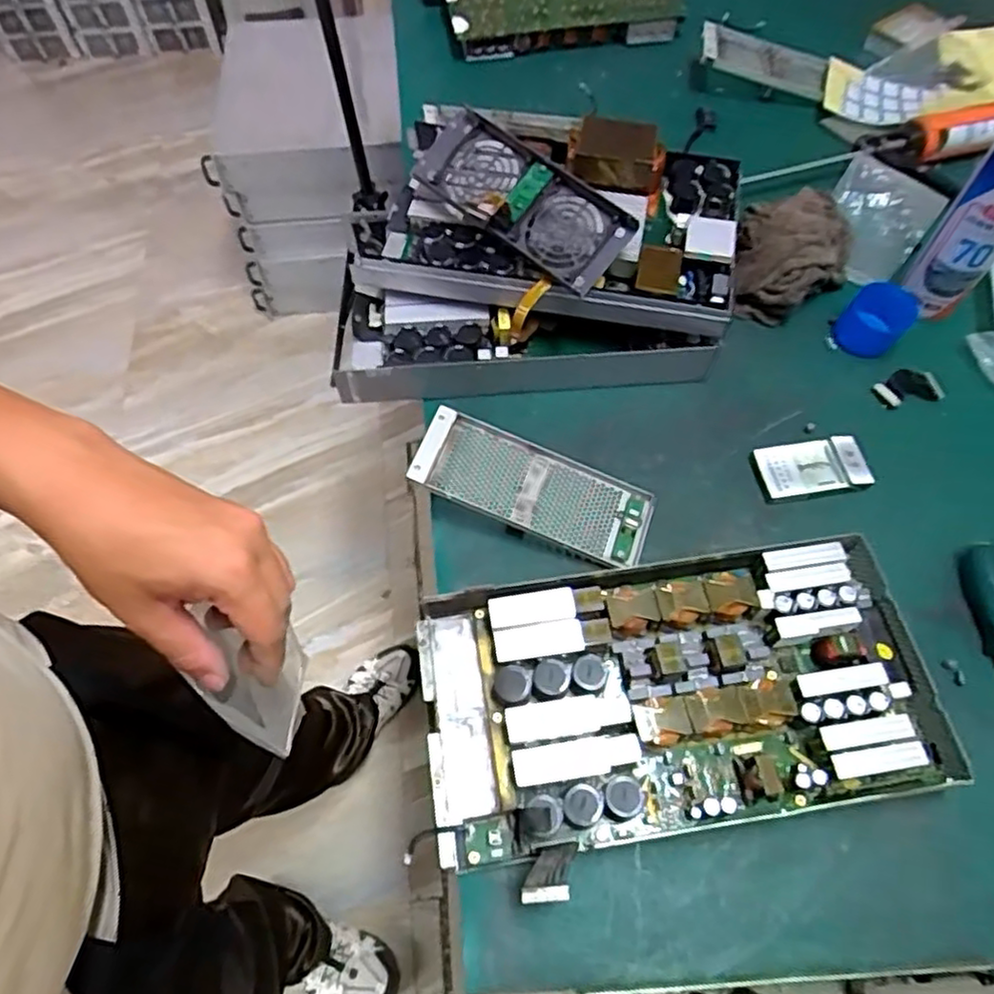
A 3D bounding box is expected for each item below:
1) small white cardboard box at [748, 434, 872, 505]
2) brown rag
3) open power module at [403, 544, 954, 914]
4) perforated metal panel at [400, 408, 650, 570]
[{"bbox_3d":[0.305,-0.028,0.678,0.104,0.013,0.056,-8,61,-2],"label":"small white cardboard box"},{"bbox_3d":[0.339,-0.288,0.794,0.126,0.068,0.194,18,63,13],"label":"brown rag"},{"bbox_3d":[0.143,0.163,0.561,0.399,0.046,0.225,-8,61,-2],"label":"open power module"},{"bbox_3d":[0.035,-0.009,0.651,0.223,0.020,0.086,23,63,-1],"label":"perforated metal panel"}]

